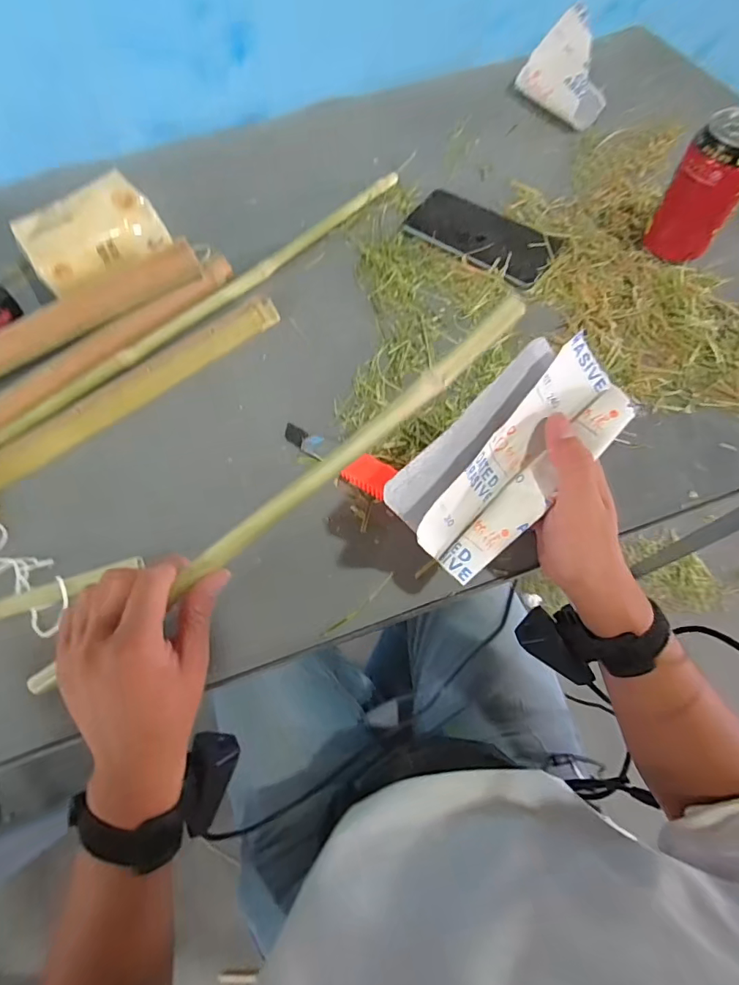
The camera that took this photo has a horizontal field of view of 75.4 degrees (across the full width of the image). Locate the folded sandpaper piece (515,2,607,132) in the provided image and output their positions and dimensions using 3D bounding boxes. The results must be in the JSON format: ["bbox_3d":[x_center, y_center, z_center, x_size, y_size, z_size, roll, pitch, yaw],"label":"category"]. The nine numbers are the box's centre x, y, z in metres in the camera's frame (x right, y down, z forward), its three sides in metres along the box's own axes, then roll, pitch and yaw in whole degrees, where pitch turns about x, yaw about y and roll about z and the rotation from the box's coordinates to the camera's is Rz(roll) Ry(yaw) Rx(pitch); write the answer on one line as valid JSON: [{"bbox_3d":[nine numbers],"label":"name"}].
[{"bbox_3d":[0.243,-0.509,0.575,0.071,0.076,0.104,-40,71,-14],"label":"folded sandpaper piece"}]

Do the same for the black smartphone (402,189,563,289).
[{"bbox_3d":[0.119,-0.276,0.514,0.157,0.013,0.076,34,72,16],"label":"black smartphone"}]

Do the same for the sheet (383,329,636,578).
[{"bbox_3d":[0.088,-0.023,0.297,0.152,0.028,0.082,-43,98,4],"label":"sheet"}]

